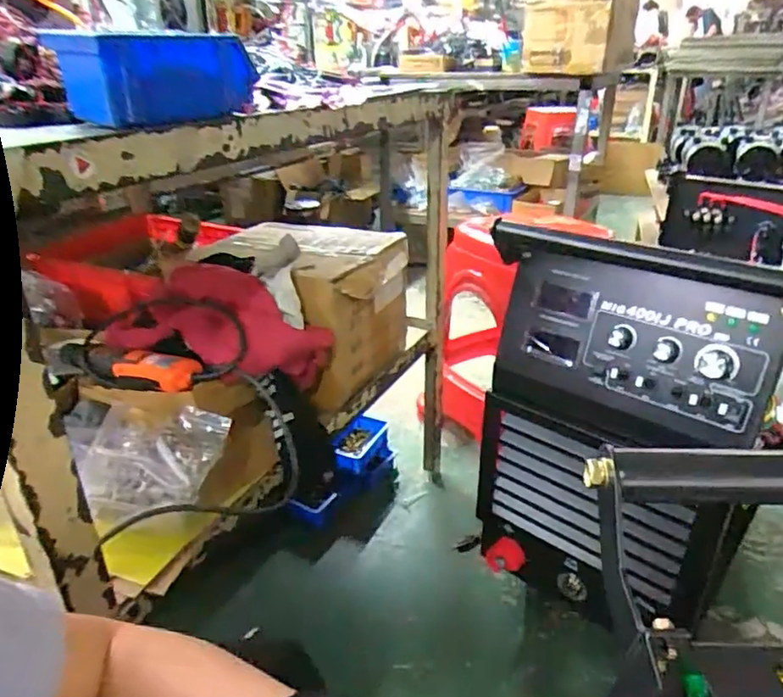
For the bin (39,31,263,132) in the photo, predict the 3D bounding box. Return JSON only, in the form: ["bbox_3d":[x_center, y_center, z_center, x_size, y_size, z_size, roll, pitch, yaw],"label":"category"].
[{"bbox_3d":[-0.214,-0.246,0.537,0.086,0.073,0.149,22,34,37],"label":"bin"}]

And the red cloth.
[{"bbox_3d":[-0.227,-0.025,0.767,0.262,0.127,0.133,10,29,20],"label":"red cloth"}]

